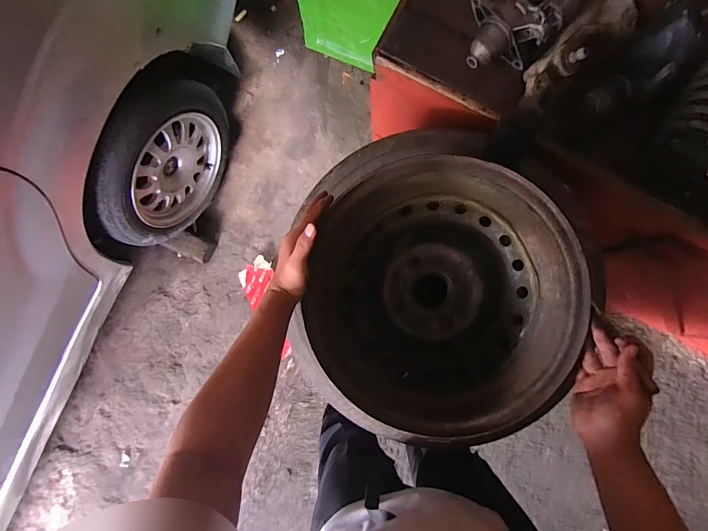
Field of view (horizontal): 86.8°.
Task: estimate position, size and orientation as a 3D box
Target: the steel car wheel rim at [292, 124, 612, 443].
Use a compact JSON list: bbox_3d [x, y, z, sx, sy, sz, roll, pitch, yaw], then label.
[{"bbox_3d":[0.117,0.044,0.565,0.362,0.161,0.353,-9,84,2],"label":"steel car wheel rim"}]

